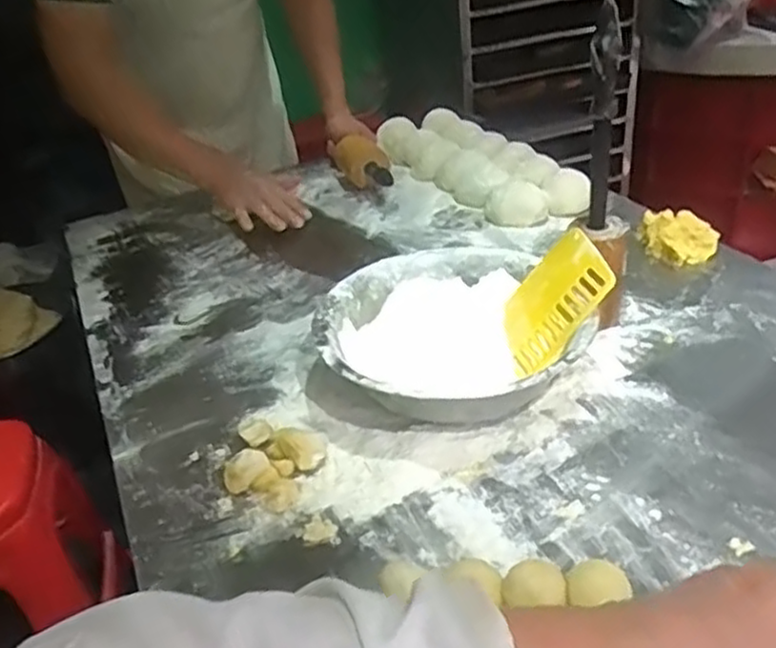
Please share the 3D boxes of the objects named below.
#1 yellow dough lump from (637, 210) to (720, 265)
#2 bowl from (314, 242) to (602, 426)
[{"bbox_3d":[0.377,-0.115,0.962,0.094,0.046,0.076,6,35,21],"label":"yellow dough lump"},{"bbox_3d":[0.059,0.020,0.780,0.250,0.085,0.271,-6,32,4],"label":"bowl"}]

